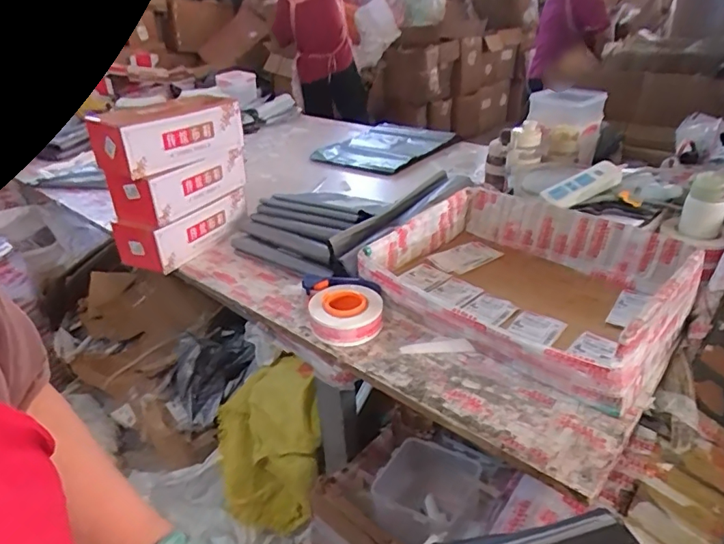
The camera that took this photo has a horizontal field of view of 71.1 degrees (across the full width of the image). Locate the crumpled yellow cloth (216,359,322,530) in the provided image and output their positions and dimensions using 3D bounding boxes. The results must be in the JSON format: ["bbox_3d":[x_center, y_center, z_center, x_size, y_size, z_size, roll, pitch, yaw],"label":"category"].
[{"bbox_3d":[-0.242,0.403,1.273,0.253,0.383,0.310,-10,31,-13],"label":"crumpled yellow cloth"}]

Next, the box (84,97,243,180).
[{"bbox_3d":[-0.438,-0.330,1.166,0.168,0.130,0.307,17,35,31],"label":"box"}]

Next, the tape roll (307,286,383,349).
[{"bbox_3d":[-0.032,0.082,0.933,0.135,0.062,0.135,-2,30,1],"label":"tape roll"}]

